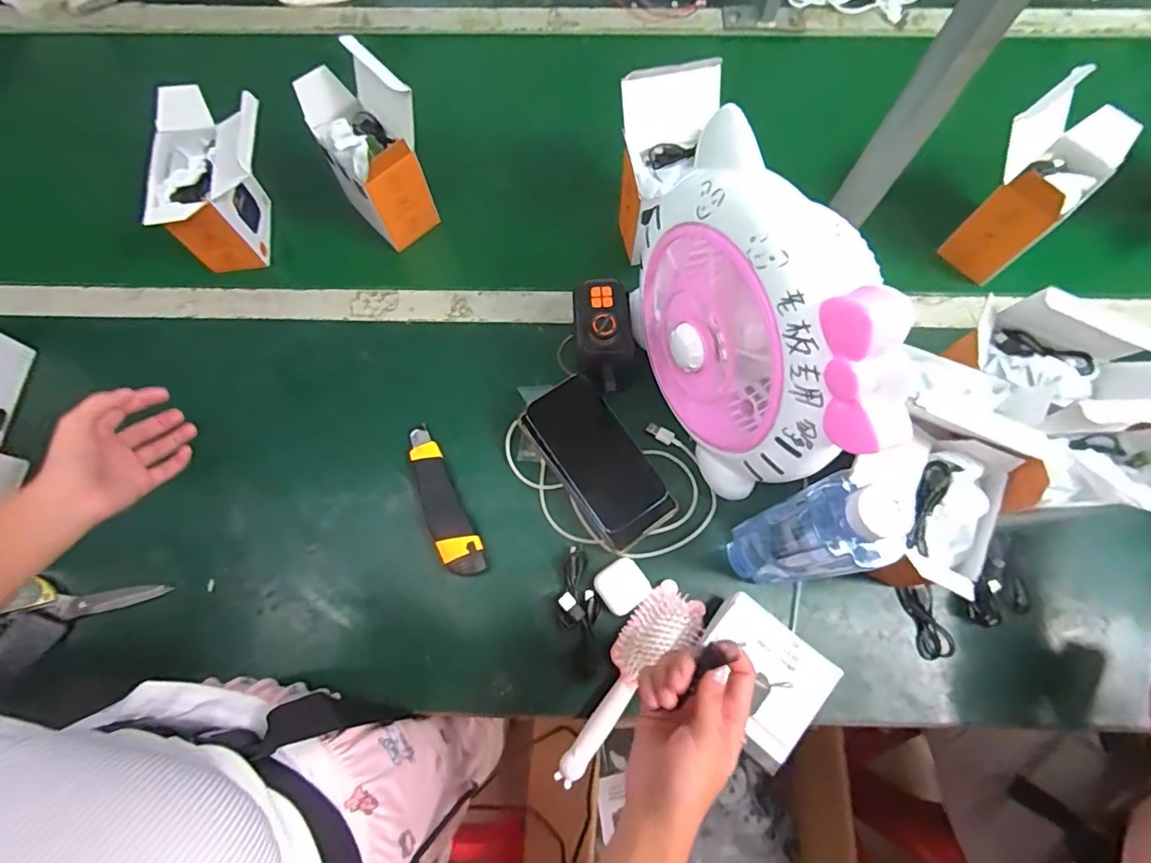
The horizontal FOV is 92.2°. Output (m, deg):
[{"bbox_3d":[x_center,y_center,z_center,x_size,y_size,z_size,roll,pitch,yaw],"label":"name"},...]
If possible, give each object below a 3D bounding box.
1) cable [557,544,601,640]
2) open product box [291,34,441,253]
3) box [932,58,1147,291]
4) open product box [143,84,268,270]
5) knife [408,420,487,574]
[{"bbox_3d":[0.007,0.148,0.519,0.039,0.015,0.075,13,76,5],"label":"cable"},{"bbox_3d":[-0.217,-0.300,0.601,0.082,0.181,0.125,-41,77,-8],"label":"open product box"},{"bbox_3d":[0.477,-0.260,0.584,0.131,0.172,0.095,-40,77,-8],"label":"box"},{"bbox_3d":[-0.367,-0.266,0.591,0.117,0.135,0.138,-13,75,-2],"label":"open product box"},{"bbox_3d":[-0.135,0.069,0.550,0.040,0.020,0.157,-27,76,-5],"label":"knife"}]

